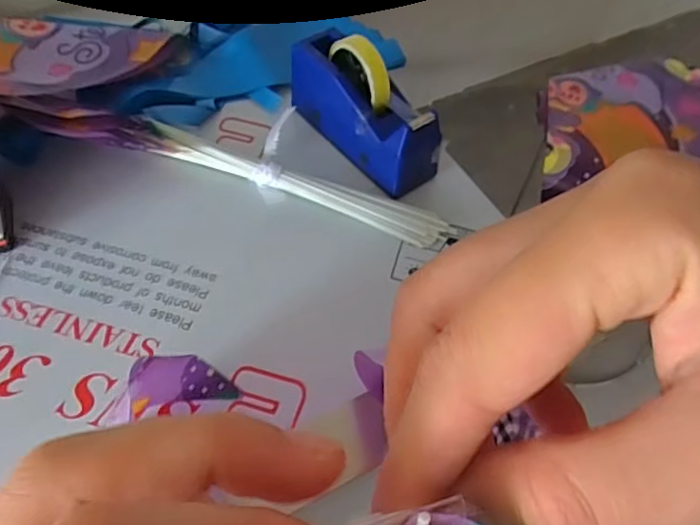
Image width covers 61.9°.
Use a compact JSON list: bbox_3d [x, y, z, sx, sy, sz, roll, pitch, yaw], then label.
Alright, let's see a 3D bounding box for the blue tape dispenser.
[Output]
[{"bbox_3d":[0.016,-0.182,0.677,0.074,0.122,0.208,-30,61,-22],"label":"blue tape dispenser"}]

